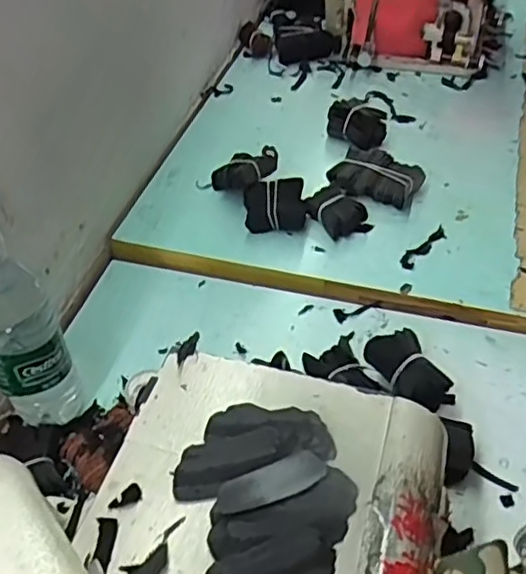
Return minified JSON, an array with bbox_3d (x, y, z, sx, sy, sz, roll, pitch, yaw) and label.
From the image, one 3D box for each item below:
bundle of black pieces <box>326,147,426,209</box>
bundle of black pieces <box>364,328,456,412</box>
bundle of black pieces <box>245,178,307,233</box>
[{"bbox_3d":[0.148,-0.146,0.845,0.109,0.028,0.080,22,50,21],"label":"bundle of black pieces"},{"bbox_3d":[0.144,0.081,0.630,0.048,0.058,0.092,-33,52,-27],"label":"bundle of black pieces"},{"bbox_3d":[0.015,-0.107,0.819,0.076,0.024,0.084,-4,45,-2],"label":"bundle of black pieces"}]

